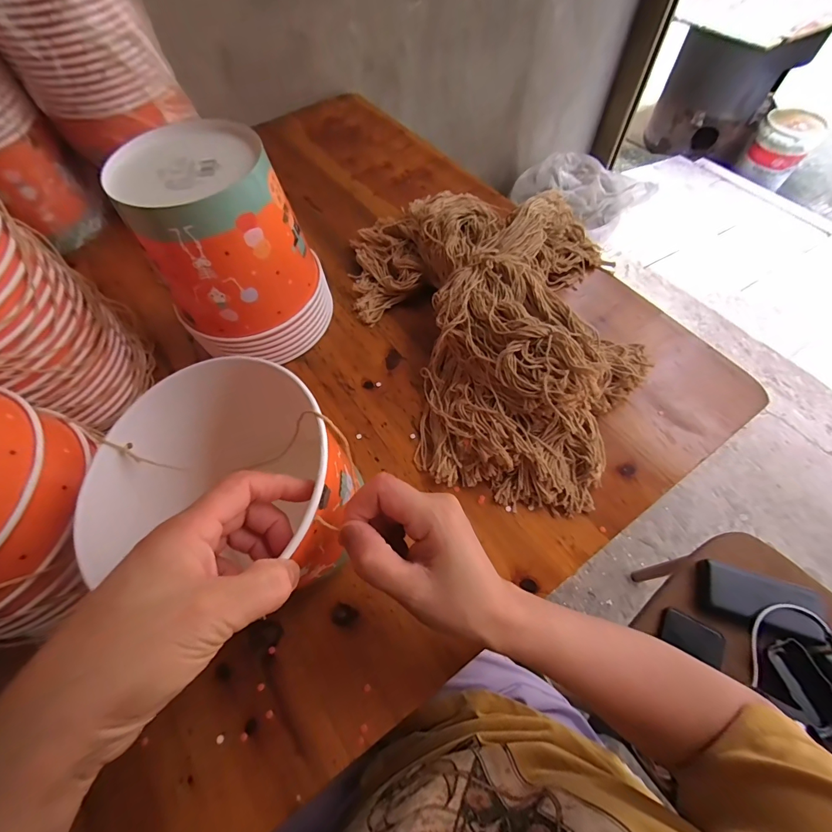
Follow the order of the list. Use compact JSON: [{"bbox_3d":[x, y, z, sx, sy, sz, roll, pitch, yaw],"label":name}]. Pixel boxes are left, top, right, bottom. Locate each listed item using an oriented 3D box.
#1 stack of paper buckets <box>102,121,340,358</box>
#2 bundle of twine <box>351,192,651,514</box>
[{"bbox_3d":[-0.178,-0.157,0.399,0.123,0.188,0.146,15,64,11],"label":"stack of paper buckets"},{"bbox_3d":[0.083,-0.106,0.424,0.298,0.072,0.398,-6,62,0],"label":"bundle of twine"}]

